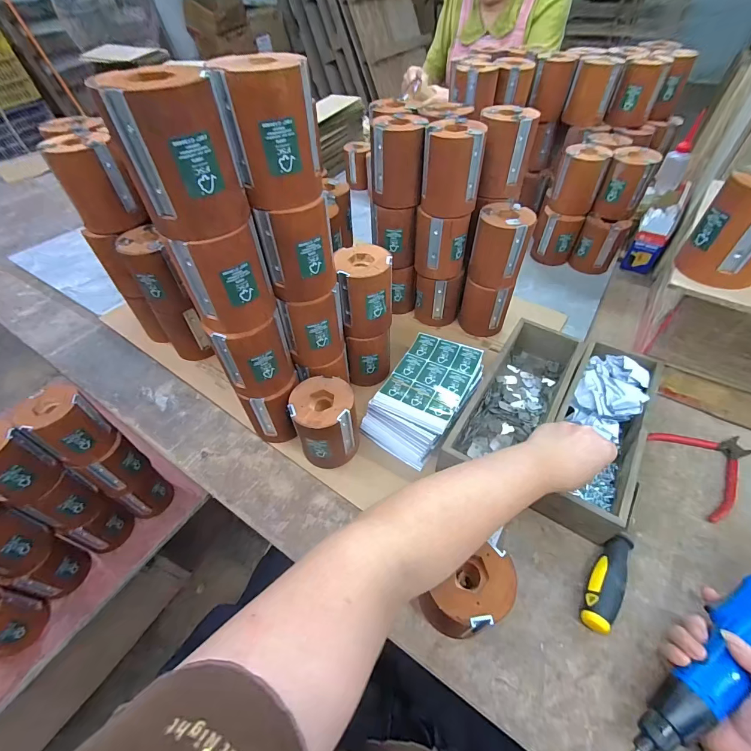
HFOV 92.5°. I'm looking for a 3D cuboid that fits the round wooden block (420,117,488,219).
[{"bbox_3d":[0.104,-0.280,0.492,0.078,0.100,0.066,7,51,8],"label":"round wooden block"}]

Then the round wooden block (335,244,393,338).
[{"bbox_3d":[-0.012,-0.109,0.483,0.070,0.098,0.064,-5,50,-2],"label":"round wooden block"}]

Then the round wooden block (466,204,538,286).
[{"bbox_3d":[0.190,-0.196,0.548,0.077,0.100,0.066,10,51,10],"label":"round wooden block"}]

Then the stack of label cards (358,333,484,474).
[{"bbox_3d":[0.071,0.030,0.514,0.113,0.064,0.180,28,56,23],"label":"stack of label cards"}]

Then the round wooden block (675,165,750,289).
[{"bbox_3d":[0.388,-0.152,0.376,0.070,0.097,0.075,-1,50,1],"label":"round wooden block"}]

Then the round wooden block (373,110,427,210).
[{"bbox_3d":[0.034,-0.307,0.524,0.072,0.106,0.070,4,50,5],"label":"round wooden block"}]

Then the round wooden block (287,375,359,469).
[{"bbox_3d":[-0.062,0.069,0.471,0.082,0.112,0.078,-5,50,-2],"label":"round wooden block"}]

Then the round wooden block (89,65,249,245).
[{"bbox_3d":[-0.145,-0.170,0.279,0.067,0.098,0.077,3,50,5],"label":"round wooden block"}]

